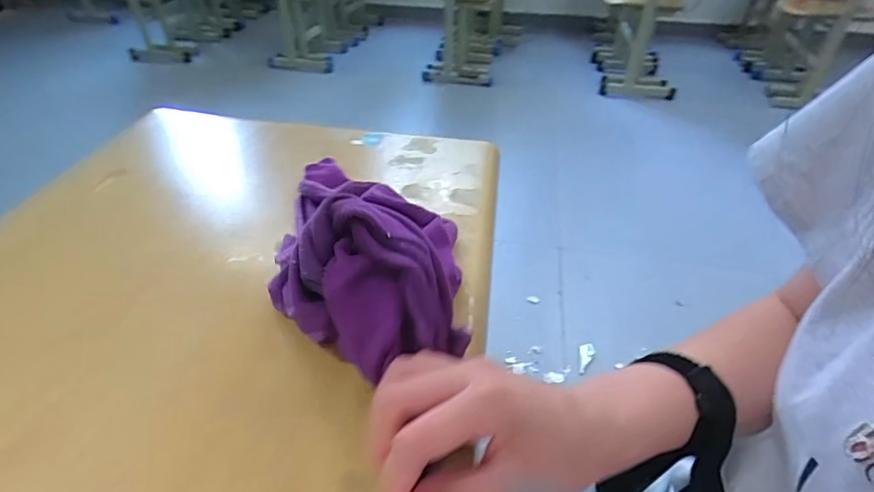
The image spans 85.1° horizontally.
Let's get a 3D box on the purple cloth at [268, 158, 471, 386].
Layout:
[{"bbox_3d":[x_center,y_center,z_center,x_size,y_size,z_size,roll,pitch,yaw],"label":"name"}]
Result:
[{"bbox_3d":[-0.051,-0.019,0.340,0.127,0.076,0.226,-7,32,-13],"label":"purple cloth"}]

